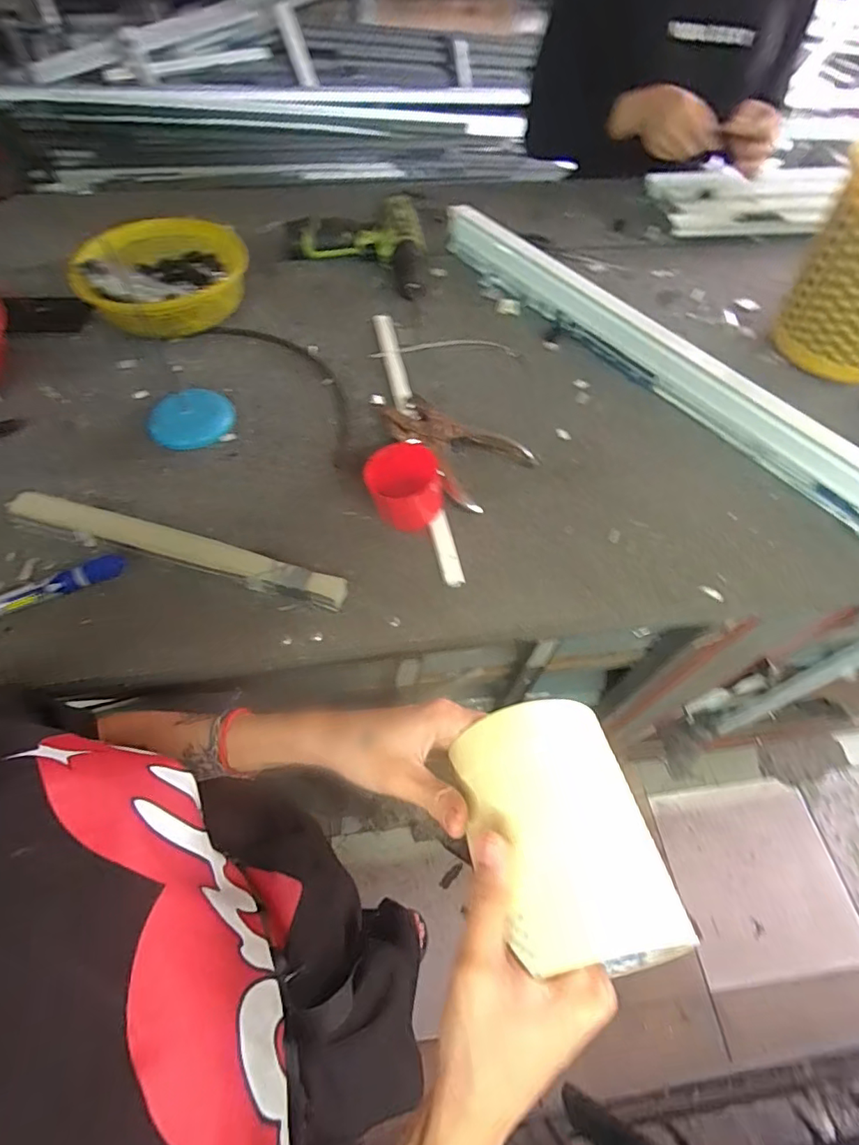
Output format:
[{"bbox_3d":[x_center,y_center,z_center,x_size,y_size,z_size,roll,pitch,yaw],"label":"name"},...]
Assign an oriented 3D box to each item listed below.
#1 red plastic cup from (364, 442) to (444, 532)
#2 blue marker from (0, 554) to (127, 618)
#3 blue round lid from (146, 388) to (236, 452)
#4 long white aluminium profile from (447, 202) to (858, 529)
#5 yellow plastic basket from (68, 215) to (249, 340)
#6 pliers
[{"bbox_3d":[-0.022,-0.077,0.483,0.069,0.054,0.067,0,58,0],"label":"red plastic cup"},{"bbox_3d":[-0.326,0.015,0.433,0.132,0.019,0.021,-25,61,-15],"label":"blue marker"},{"bbox_3d":[-0.253,-0.164,0.551,0.086,0.017,0.075,-21,60,-13],"label":"blue round lid"},{"bbox_3d":[0.264,-0.255,0.609,0.044,0.049,0.729,-32,63,-19],"label":"long white aluminium profile"},{"bbox_3d":[-0.312,-0.353,0.620,0.171,0.067,0.170,-9,58,-6],"label":"yellow plastic basket"},{"bbox_3d":[0.027,-0.136,0.547,0.101,0.023,0.153,-34,64,-19],"label":"pliers"}]

